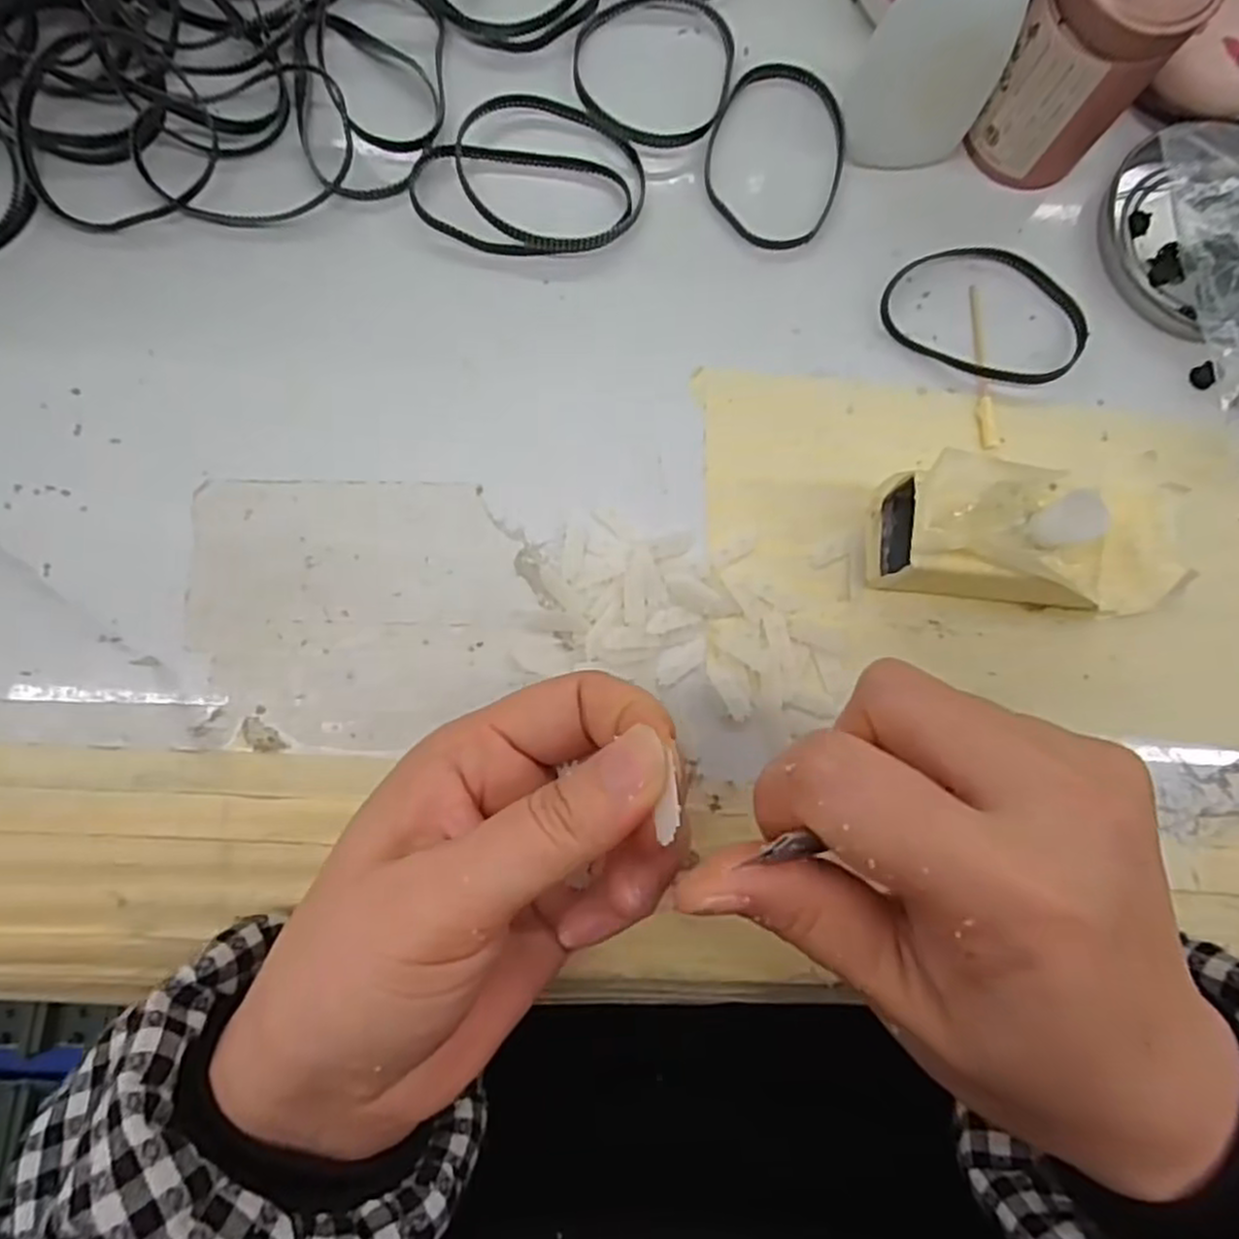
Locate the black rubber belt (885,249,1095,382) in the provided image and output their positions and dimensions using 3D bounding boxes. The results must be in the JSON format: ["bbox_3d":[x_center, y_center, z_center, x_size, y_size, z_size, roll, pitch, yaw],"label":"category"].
[{"bbox_3d":[0.127,-0.108,0.265,0.071,0.005,0.048,19,83,-1],"label":"black rubber belt"}]

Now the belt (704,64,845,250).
[{"bbox_3d":[0.055,-0.162,0.266,0.048,0.004,0.066,16,83,-2],"label":"belt"}]

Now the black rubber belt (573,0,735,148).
[{"bbox_3d":[0.013,-0.192,0.266,0.056,0.004,0.054,0,84,-3],"label":"black rubber belt"}]

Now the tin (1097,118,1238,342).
[{"bbox_3d":[0.212,-0.136,0.263,0.071,0.018,0.074,0,84,-3],"label":"tin"}]

